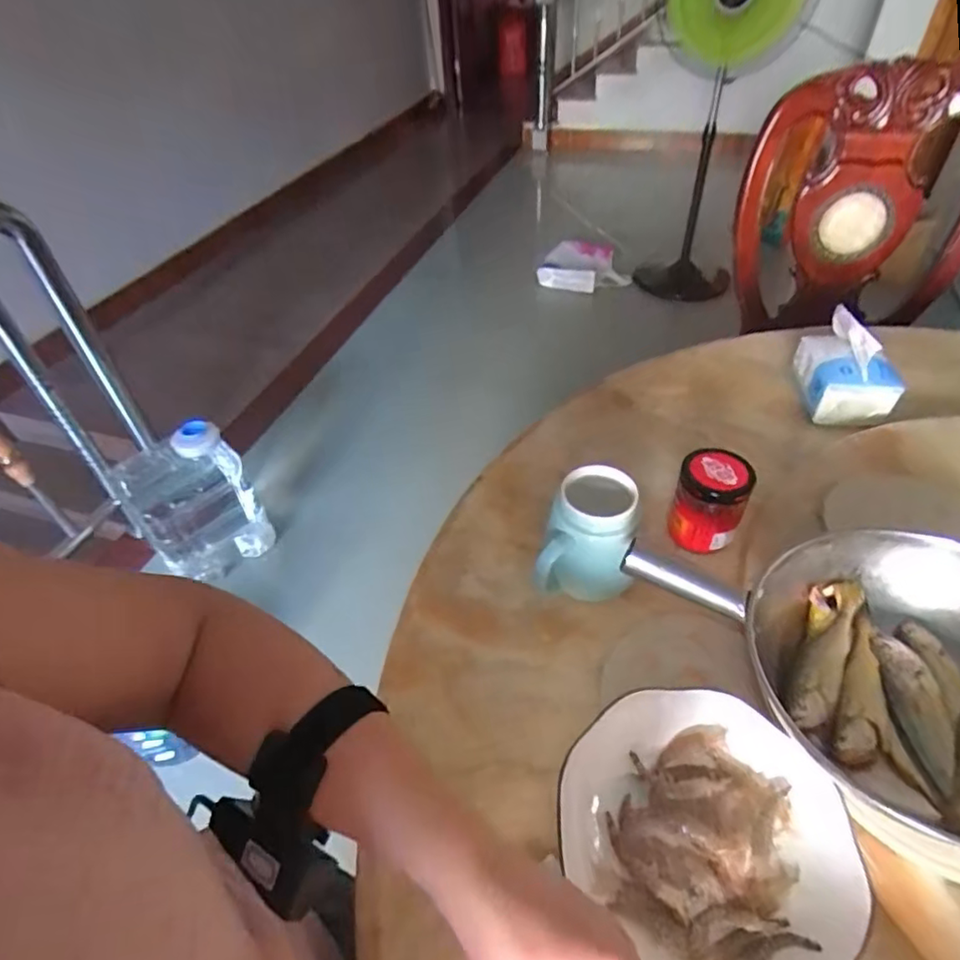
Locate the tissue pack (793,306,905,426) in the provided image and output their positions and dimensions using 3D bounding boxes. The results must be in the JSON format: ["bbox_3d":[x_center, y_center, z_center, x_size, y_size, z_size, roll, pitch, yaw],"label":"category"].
[{"bbox_3d":[0.462,-0.153,0.725,0.091,0.106,0.117,4,45,8],"label":"tissue pack"}]

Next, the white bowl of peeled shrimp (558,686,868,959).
[{"bbox_3d":[0.157,0.246,0.406,0.177,0.045,0.185,-2,45,2],"label":"white bowl of peeled shrimp"}]

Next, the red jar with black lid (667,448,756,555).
[{"bbox_3d":[0.229,0.023,0.580,0.065,0.092,0.072,16,48,19],"label":"red jar with black lid"}]

